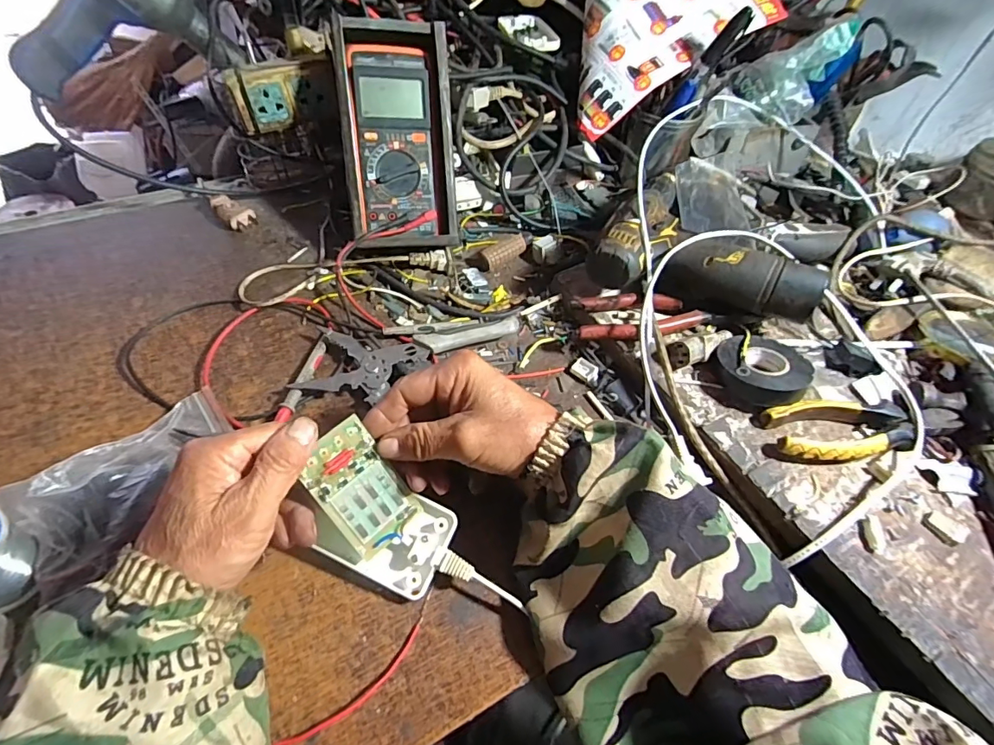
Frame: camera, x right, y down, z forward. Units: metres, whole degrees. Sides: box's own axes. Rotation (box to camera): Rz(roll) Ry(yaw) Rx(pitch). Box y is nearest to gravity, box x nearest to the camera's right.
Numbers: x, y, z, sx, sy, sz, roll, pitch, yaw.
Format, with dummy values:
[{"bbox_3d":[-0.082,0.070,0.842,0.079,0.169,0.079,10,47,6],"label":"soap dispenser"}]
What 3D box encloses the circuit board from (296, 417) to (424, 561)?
[{"bbox_3d":[-0.090,0.076,0.316,0.049,0.004,0.082,-41,109,-28],"label":"circuit board"}]

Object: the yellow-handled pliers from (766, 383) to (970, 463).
[{"bbox_3d":[0.299,0.043,0.393,0.166,0.021,0.053,-8,54,-9],"label":"yellow-handled pliers"}]

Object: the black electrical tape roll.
[{"bbox_3d":[0.227,-0.004,0.413,0.071,0.024,0.066,2,53,-2],"label":"black electrical tape roll"}]

